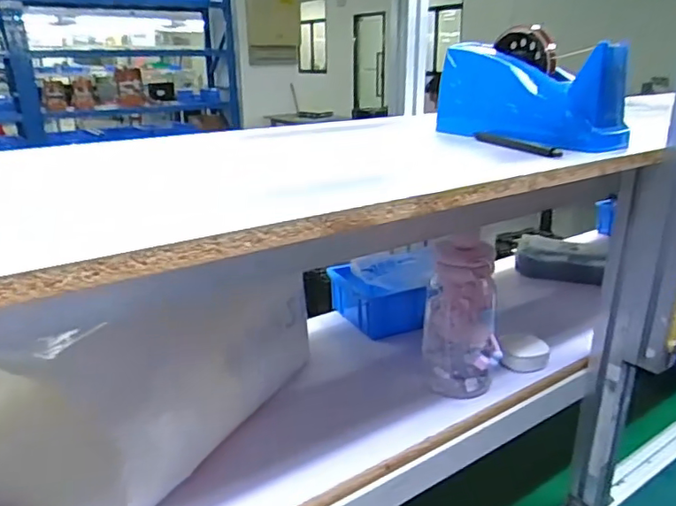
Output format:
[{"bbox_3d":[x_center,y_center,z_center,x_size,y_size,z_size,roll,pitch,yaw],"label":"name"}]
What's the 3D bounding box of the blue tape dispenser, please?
[{"bbox_3d":[0.204,-0.180,0.632,0.074,0.107,0.219,-13,23,-30],"label":"blue tape dispenser"}]

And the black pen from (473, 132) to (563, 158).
[{"bbox_3d":[0.181,-0.111,0.581,0.011,0.010,0.140,-8,21,-19],"label":"black pen"}]

